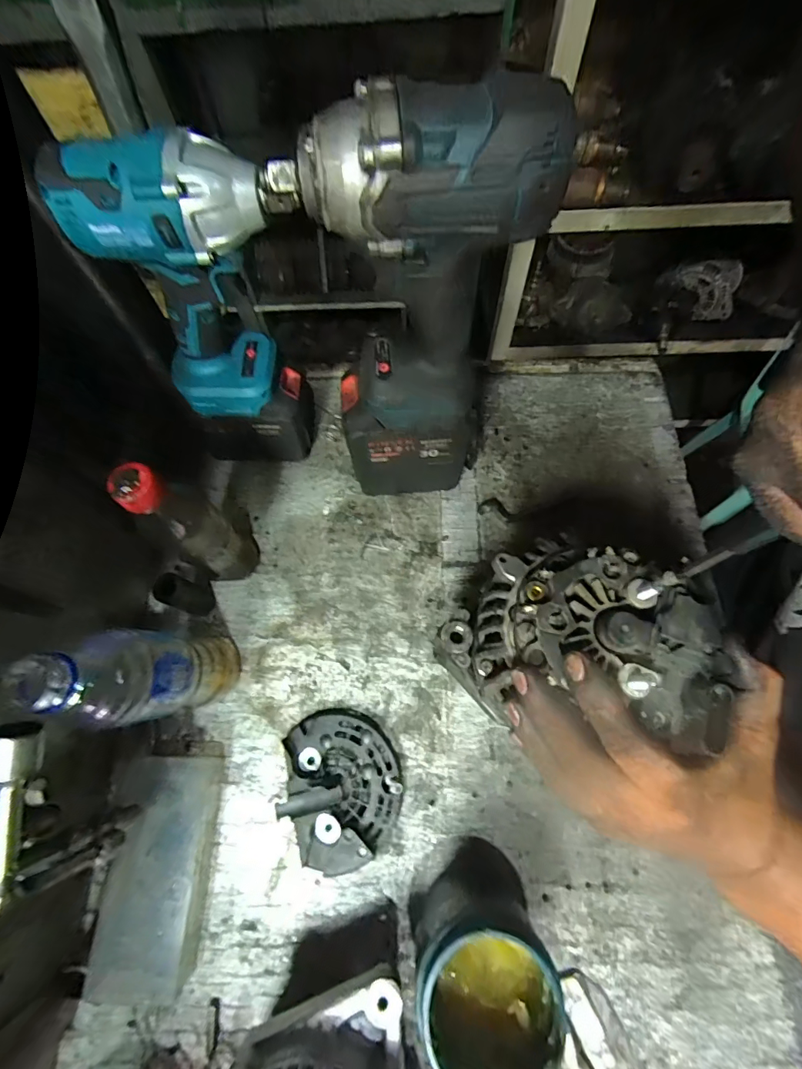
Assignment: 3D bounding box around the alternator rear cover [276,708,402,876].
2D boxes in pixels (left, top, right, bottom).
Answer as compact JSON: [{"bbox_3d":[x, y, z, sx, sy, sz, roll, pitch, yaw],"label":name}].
[{"bbox_3d":[-0.051,0.216,0.385,0.096,0.029,0.117,-1,69,1],"label":"alternator rear cover"}]

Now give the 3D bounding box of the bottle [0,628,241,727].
[{"bbox_3d":[-0.182,0.098,0.331,0.056,0.218,0.069,3,69,2],"label":"bottle"}]

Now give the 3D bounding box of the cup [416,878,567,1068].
[{"bbox_3d":[0.057,0.305,0.312,0.083,0.101,0.077,0,69,1],"label":"cup"}]

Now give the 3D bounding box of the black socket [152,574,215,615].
[{"bbox_3d":[-0.199,0.058,0.420,0.022,0.081,0.027,20,71,8],"label":"black socket"}]

